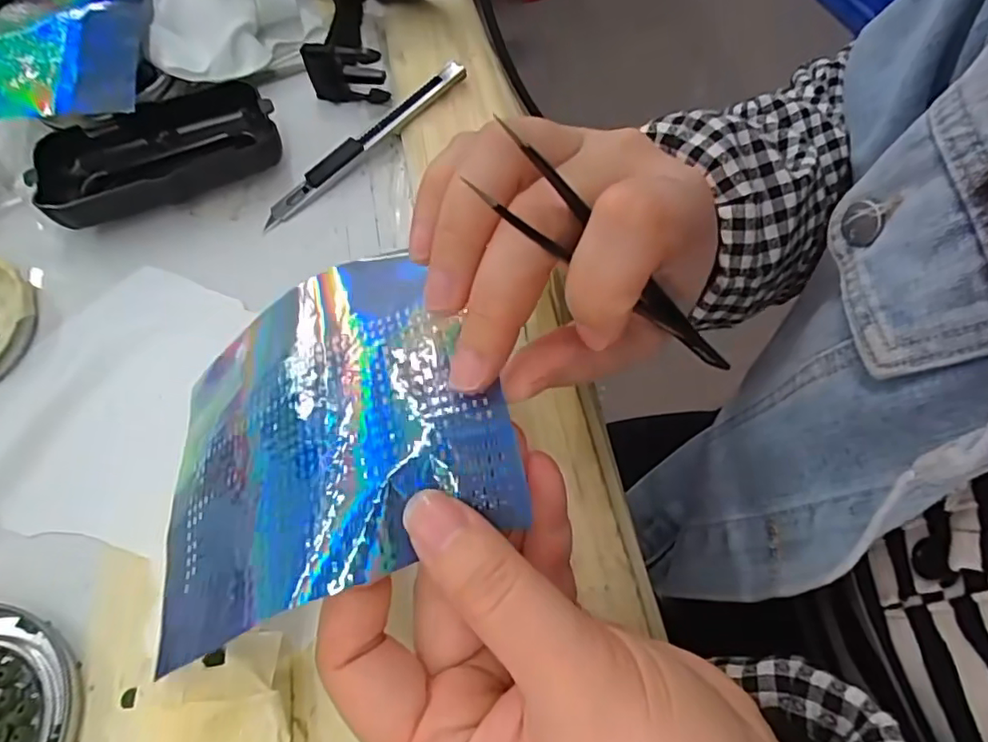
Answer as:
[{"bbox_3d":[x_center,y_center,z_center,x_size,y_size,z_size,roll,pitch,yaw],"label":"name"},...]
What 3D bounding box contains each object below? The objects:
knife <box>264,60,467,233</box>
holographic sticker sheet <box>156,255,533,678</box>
[{"bbox_3d":[-0.066,-0.119,0.297,0.132,0.013,0.013,-41,69,-18],"label":"knife"},{"bbox_3d":[-0.053,0.019,0.176,0.111,0.039,0.101,-20,65,-7],"label":"holographic sticker sheet"}]

